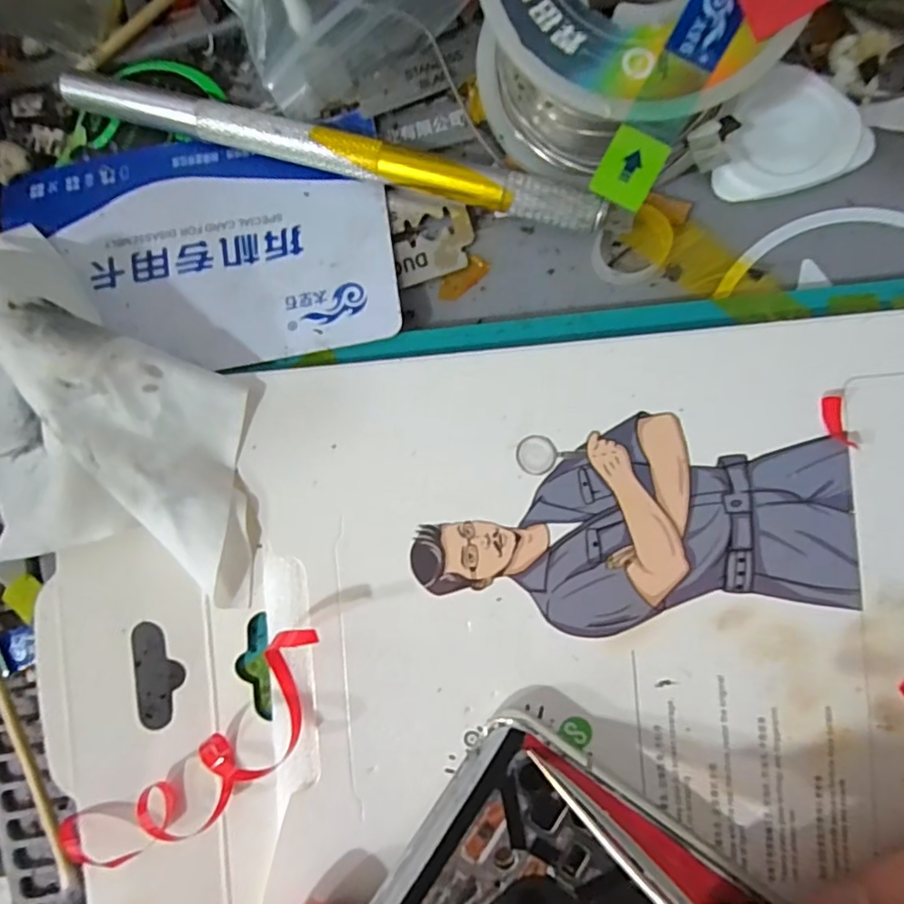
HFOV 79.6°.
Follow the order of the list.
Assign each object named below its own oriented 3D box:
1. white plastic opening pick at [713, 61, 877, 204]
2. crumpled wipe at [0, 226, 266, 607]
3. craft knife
[{"bbox_3d":[0.068,-0.067,0.112,0.029,0.004,0.026,-11,86,4],"label":"white plastic opening pick"},{"bbox_3d":[-0.069,-0.004,0.104,0.070,0.023,0.054,25,89,6],"label":"crumpled wipe"},{"bbox_3d":[-0.026,-0.063,0.114,0.115,0.009,0.008,16,88,6],"label":"craft knife"}]

